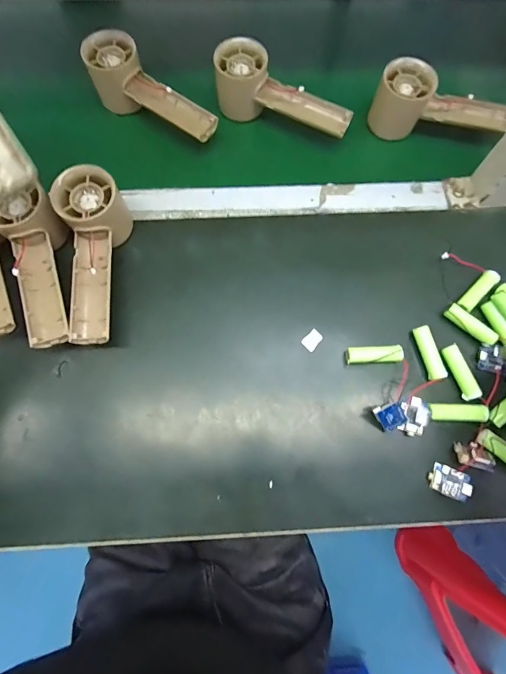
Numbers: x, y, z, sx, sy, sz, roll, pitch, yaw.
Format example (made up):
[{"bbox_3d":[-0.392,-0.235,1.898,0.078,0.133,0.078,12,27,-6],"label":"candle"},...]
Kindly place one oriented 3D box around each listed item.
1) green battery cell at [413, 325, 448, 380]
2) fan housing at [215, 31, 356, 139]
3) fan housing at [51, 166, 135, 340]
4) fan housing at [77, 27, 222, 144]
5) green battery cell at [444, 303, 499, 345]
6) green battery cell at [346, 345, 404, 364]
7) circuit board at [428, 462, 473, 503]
[{"bbox_3d":[0.166,0.015,0.324,0.015,0.014,0.050,-12,76,-3],"label":"green battery cell"},{"bbox_3d":[0.033,-0.268,0.383,0.157,0.053,0.050,21,76,6],"label":"fan housing"},{"bbox_3d":[-0.142,-0.072,0.323,0.058,0.061,0.154,-9,75,-2],"label":"fan housing"},{"bbox_3d":[-0.114,-0.263,0.378,0.155,0.049,0.059,40,79,10],"label":"fan housing"},{"bbox_3d":[0.207,-0.011,0.330,0.049,0.013,0.015,40,79,10],"label":"green battery cell"},{"bbox_3d":[0.112,0.017,0.322,0.050,0.017,0.016,-2,75,0],"label":"green battery cell"},{"bbox_3d":[0.169,0.124,0.295,0.032,0.008,0.023,25,77,6],"label":"circuit board"}]

